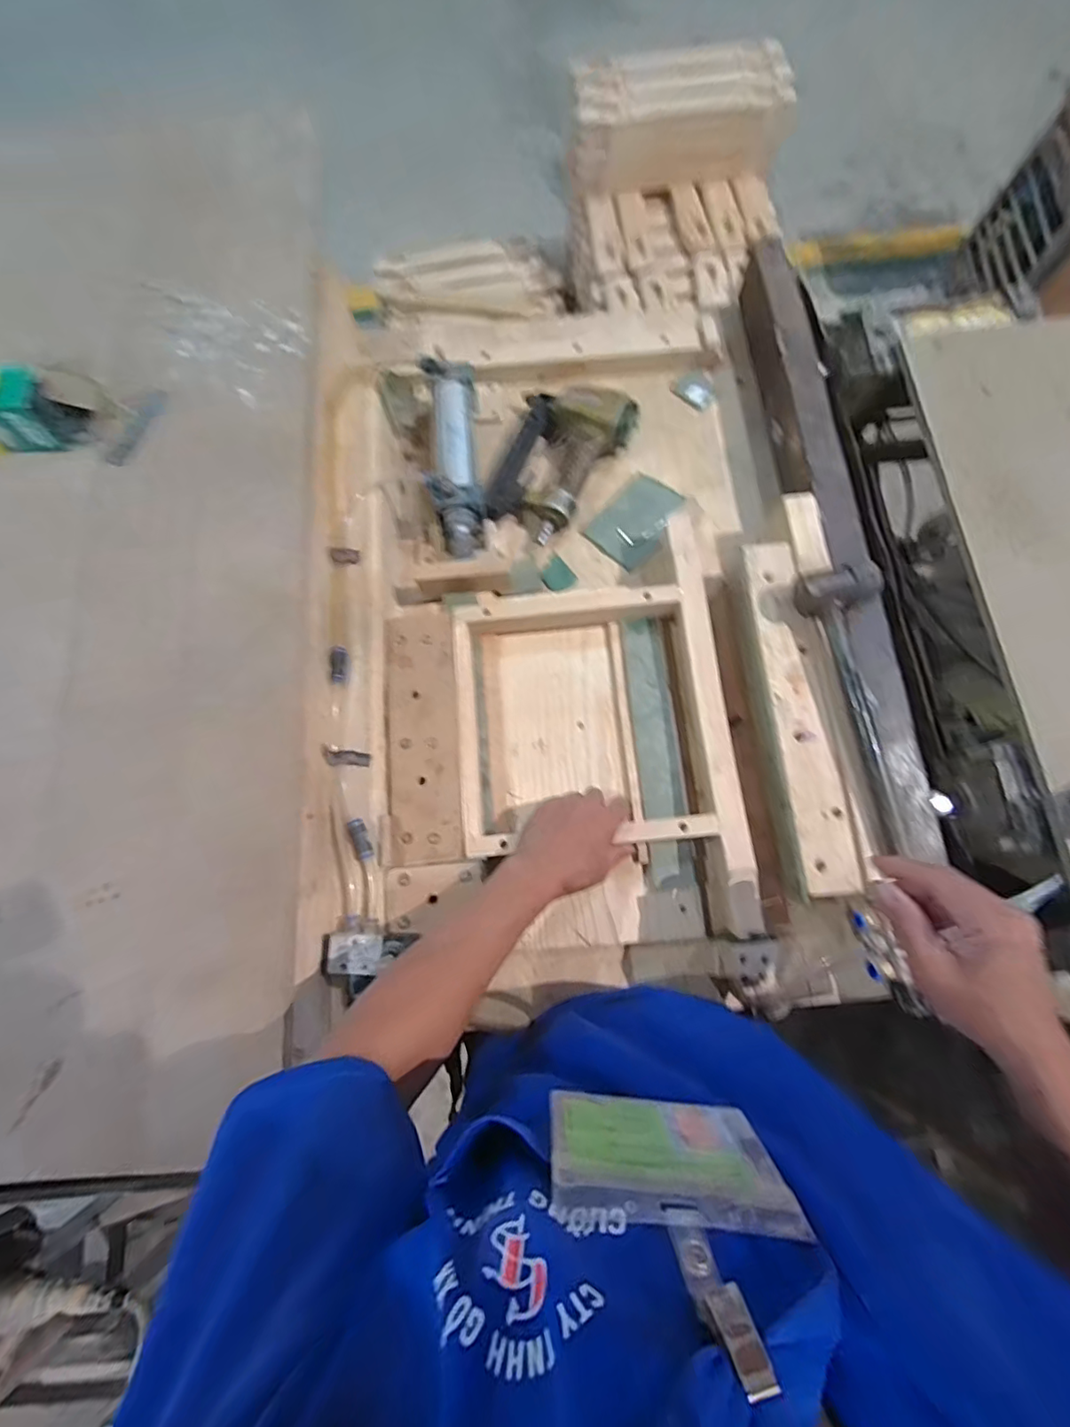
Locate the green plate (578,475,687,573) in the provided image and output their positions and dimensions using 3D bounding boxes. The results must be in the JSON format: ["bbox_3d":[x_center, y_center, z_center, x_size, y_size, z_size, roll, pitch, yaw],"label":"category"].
[{"bbox_3d":[0.138,-0.266,0.738,0.089,0.009,0.130,39,82,14],"label":"green plate"}]

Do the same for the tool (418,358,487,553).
[{"bbox_3d":[-0.104,-0.324,0.715,0.070,0.087,0.274,-7,76,0],"label":"tool"}]

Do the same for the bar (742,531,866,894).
[{"bbox_3d":[0.290,-0.007,0.606,0.069,0.028,0.396,-4,76,0],"label":"bar"}]

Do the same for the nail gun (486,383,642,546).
[{"bbox_3d":[0.022,-0.349,0.738,0.152,0.069,0.216,29,76,7],"label":"nail gun"}]

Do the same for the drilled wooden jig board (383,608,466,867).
[{"bbox_3d":[-0.128,0.018,0.609,0.078,0.014,0.287,-4,75,-2],"label":"drilled wooden jig board"}]

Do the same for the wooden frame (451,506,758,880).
[{"bbox_3d":[0.062,-0.020,0.631,0.294,0.067,0.407,-4,75,-2],"label":"wooden frame"}]

